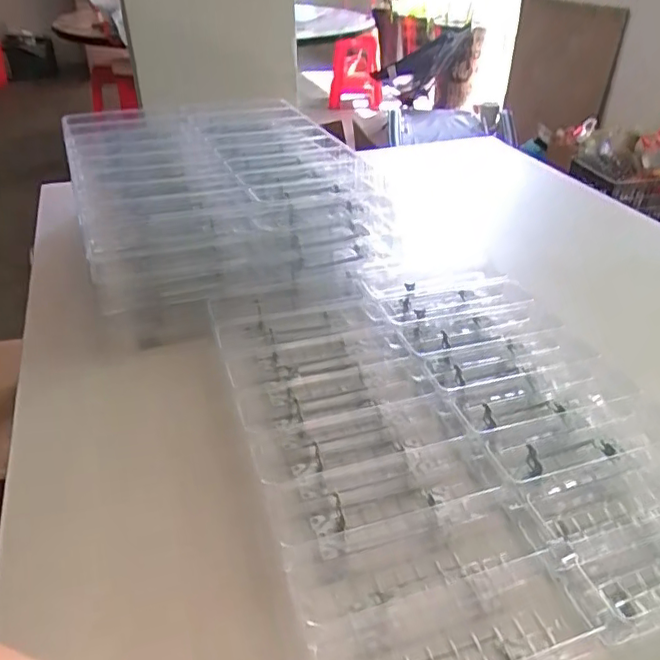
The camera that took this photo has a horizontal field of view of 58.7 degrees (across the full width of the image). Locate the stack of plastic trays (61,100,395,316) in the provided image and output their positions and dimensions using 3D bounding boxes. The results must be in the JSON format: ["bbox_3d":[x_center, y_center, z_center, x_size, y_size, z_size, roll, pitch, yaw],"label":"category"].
[{"bbox_3d":[-0.146,-0.167,0.761,0.326,0.134,0.410,-14,39,-18],"label":"stack of plastic trays"}]

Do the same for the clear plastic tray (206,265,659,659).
[{"bbox_3d":[0.100,0.063,0.500,0.338,0.048,0.434,-12,40,-14],"label":"clear plastic tray"}]

